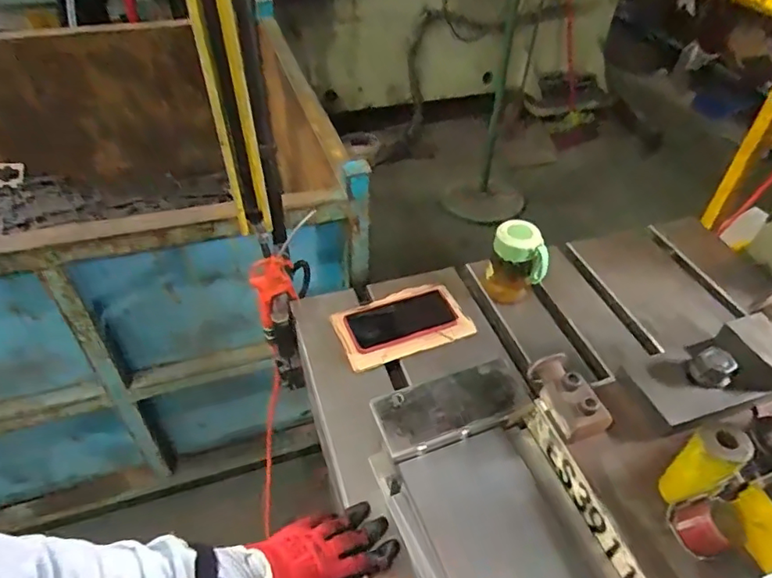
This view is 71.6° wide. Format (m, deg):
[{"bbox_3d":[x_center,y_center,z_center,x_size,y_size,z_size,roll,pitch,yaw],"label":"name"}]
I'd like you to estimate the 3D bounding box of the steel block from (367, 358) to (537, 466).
[{"bbox_3d":[0.071,0.125,0.575,0.161,0.023,0.071,-15,47,-17],"label":"steel block"}]

